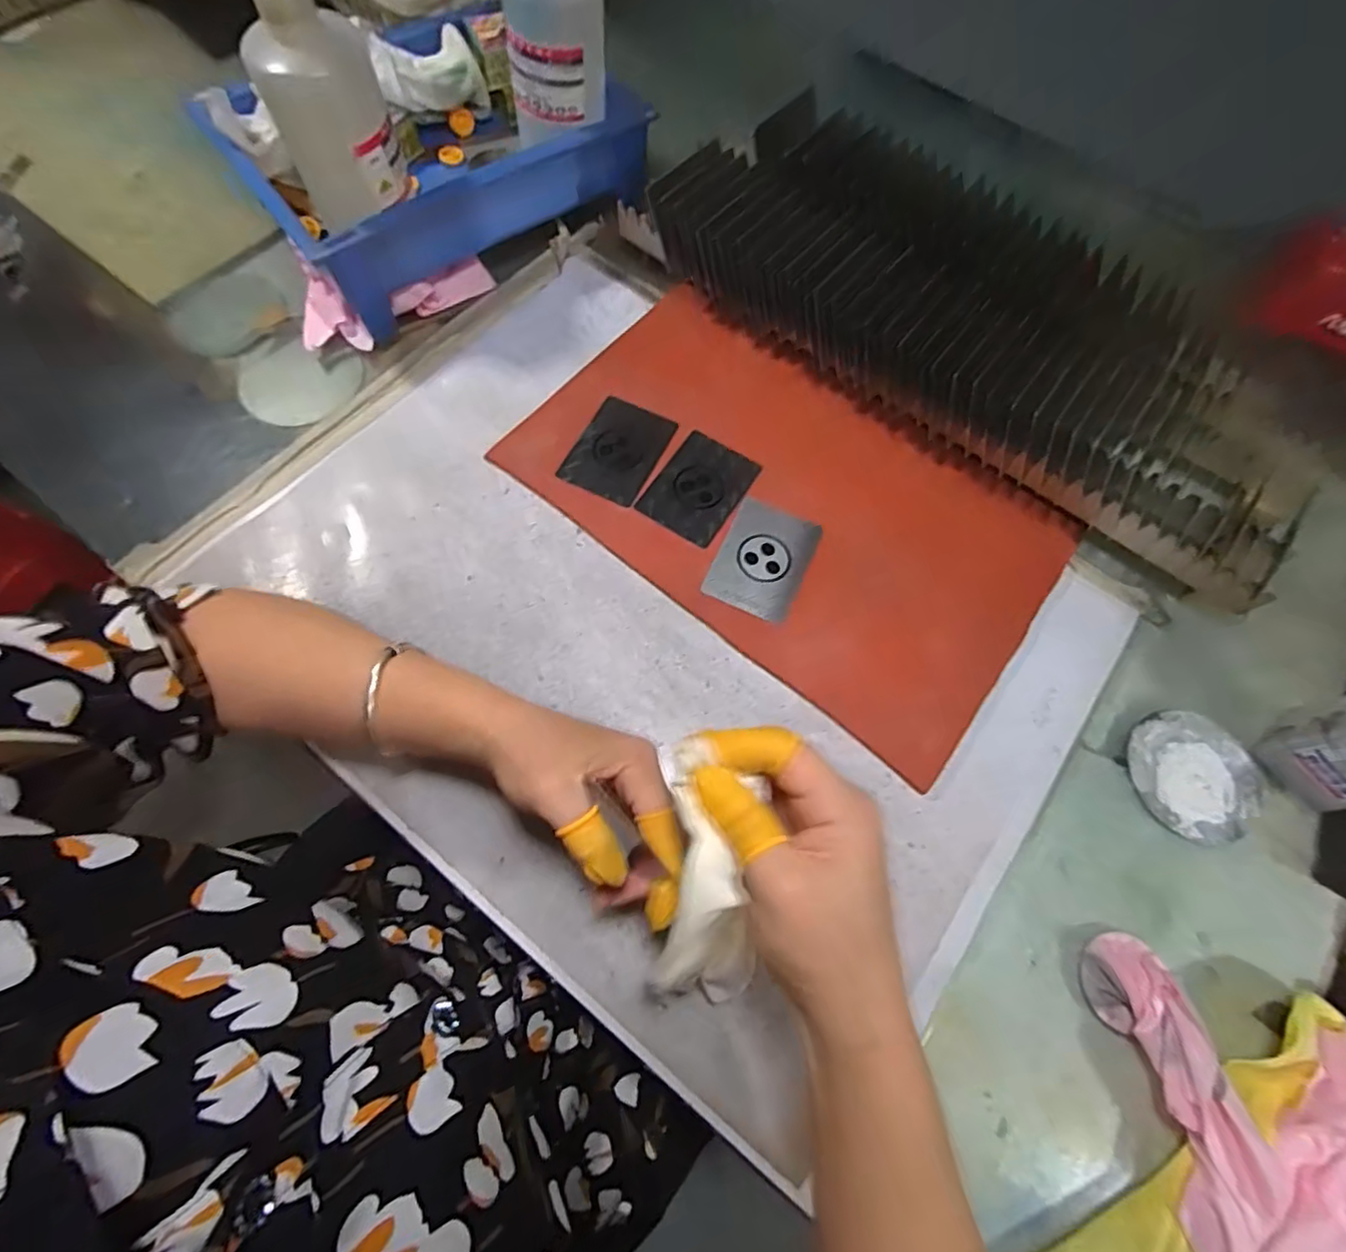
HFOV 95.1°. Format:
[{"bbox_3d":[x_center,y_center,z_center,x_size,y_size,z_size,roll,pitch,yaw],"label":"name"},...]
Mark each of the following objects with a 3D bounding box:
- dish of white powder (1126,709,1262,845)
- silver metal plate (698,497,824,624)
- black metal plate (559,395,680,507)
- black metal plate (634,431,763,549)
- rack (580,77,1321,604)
[{"bbox_3d":[0.341,0.097,0.402,0.083,0.010,0.082,0,67,-1],"label":"dish of white powder"},{"bbox_3d":[0.064,-0.048,0.435,0.061,0.004,0.085,25,70,4],"label":"silver metal plate"},{"bbox_3d":[-0.040,-0.132,0.460,0.059,0.008,0.087,26,64,4],"label":"black metal plate"},{"bbox_3d":[0.020,-0.102,0.452,0.061,0.004,0.083,32,71,9],"label":"black metal plate"},{"bbox_3d":[0.210,-0.231,0.471,0.528,0.090,0.187,37,71,13],"label":"rack"}]

